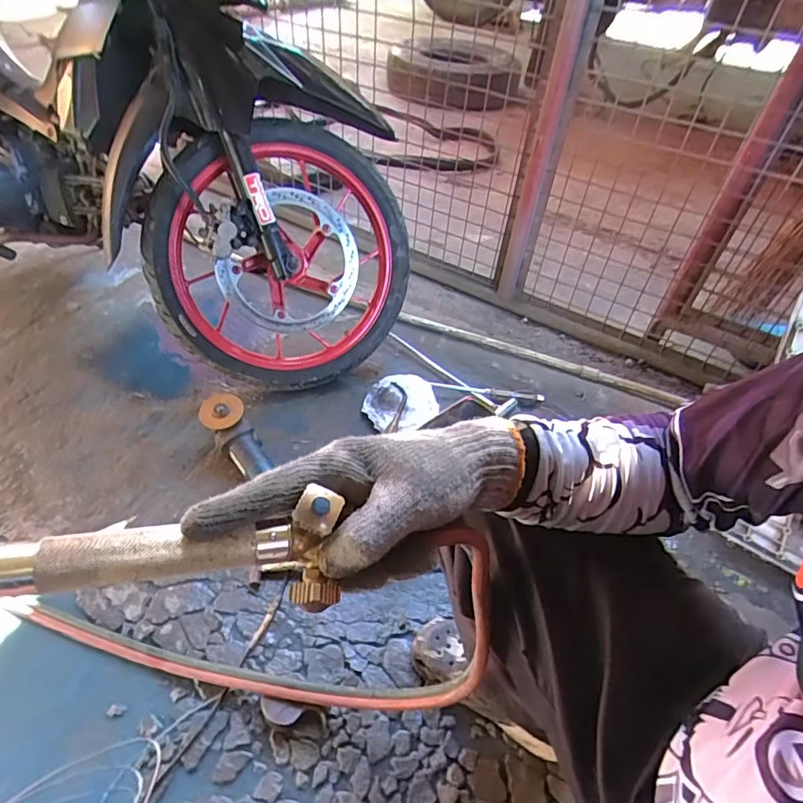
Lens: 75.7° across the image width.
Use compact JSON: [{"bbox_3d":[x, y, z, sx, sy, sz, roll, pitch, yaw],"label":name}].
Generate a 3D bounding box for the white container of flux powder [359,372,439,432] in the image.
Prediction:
[{"bbox_3d":[-0.002,0.000,1.171,0.161,0.036,0.144,-11,48,-13],"label":"white container of flux powder"}]

